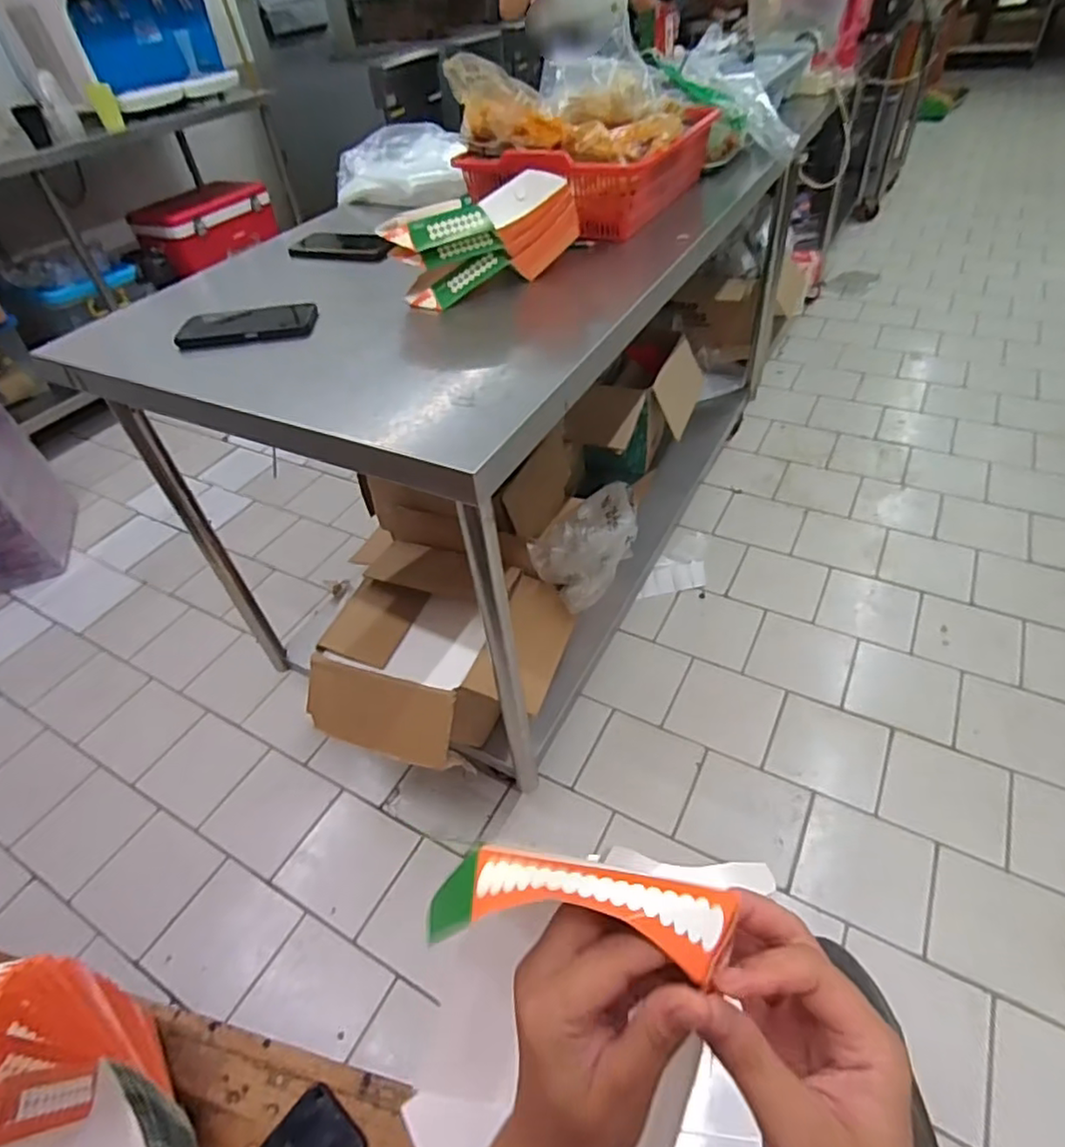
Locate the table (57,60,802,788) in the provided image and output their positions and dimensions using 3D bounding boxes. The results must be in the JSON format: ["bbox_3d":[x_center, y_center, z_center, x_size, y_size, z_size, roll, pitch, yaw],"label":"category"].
[{"bbox_3d":[0.121,-0.384,1.417,0.612,0.869,1.569,19,50,25],"label":"table"}]

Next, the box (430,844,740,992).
[{"bbox_3d":[0.018,0.126,0.243,0.113,0.018,0.036,1,45,13],"label":"box"}]

